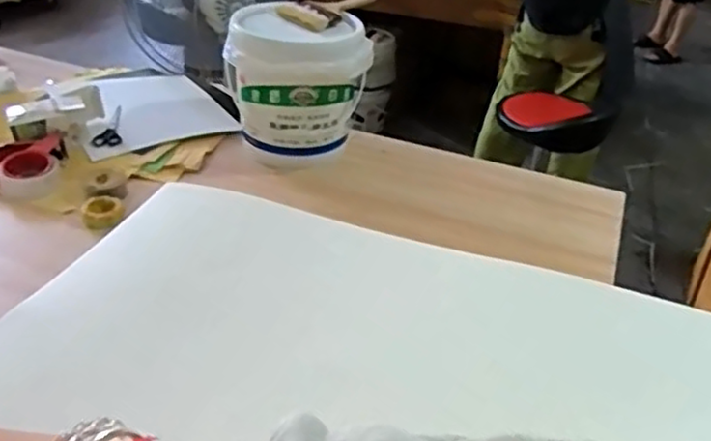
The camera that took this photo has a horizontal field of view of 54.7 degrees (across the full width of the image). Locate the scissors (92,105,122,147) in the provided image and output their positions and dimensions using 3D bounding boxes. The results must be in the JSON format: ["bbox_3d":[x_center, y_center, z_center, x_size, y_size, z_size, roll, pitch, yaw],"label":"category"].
[{"bbox_3d":[-0.484,-0.184,1.392,0.048,0.010,0.127,34,43,-18],"label":"scissors"}]

